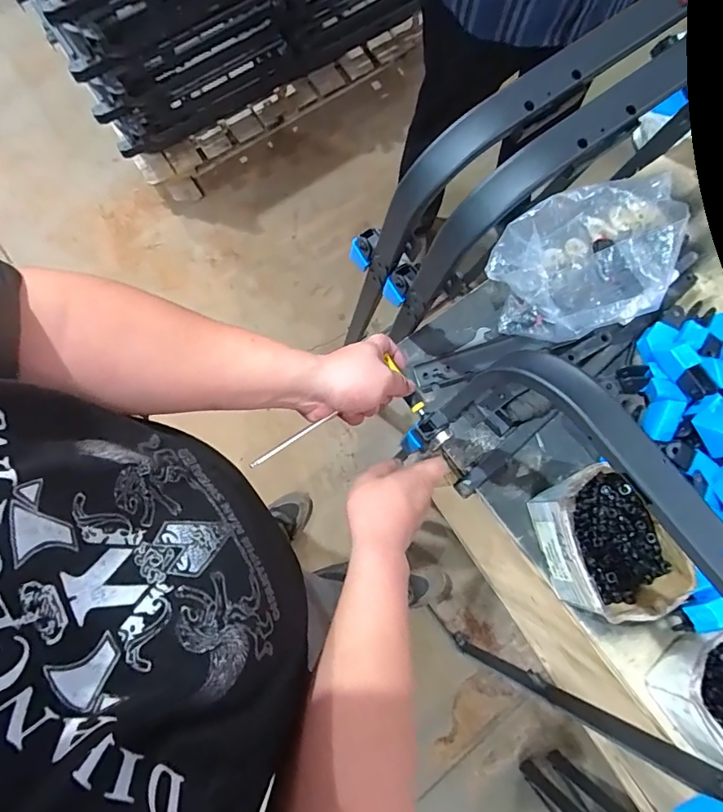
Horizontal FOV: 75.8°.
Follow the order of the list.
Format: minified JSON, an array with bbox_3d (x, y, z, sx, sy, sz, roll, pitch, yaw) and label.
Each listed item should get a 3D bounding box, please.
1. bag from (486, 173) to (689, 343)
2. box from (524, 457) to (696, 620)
[{"bbox_3d":[0.308,-0.198,0.625,0.274,0.115,0.187,-21,80,-4],"label":"bag"},{"bbox_3d":[0.299,0.170,0.565,0.141,0.070,0.186,-24,81,-4],"label":"box"}]

